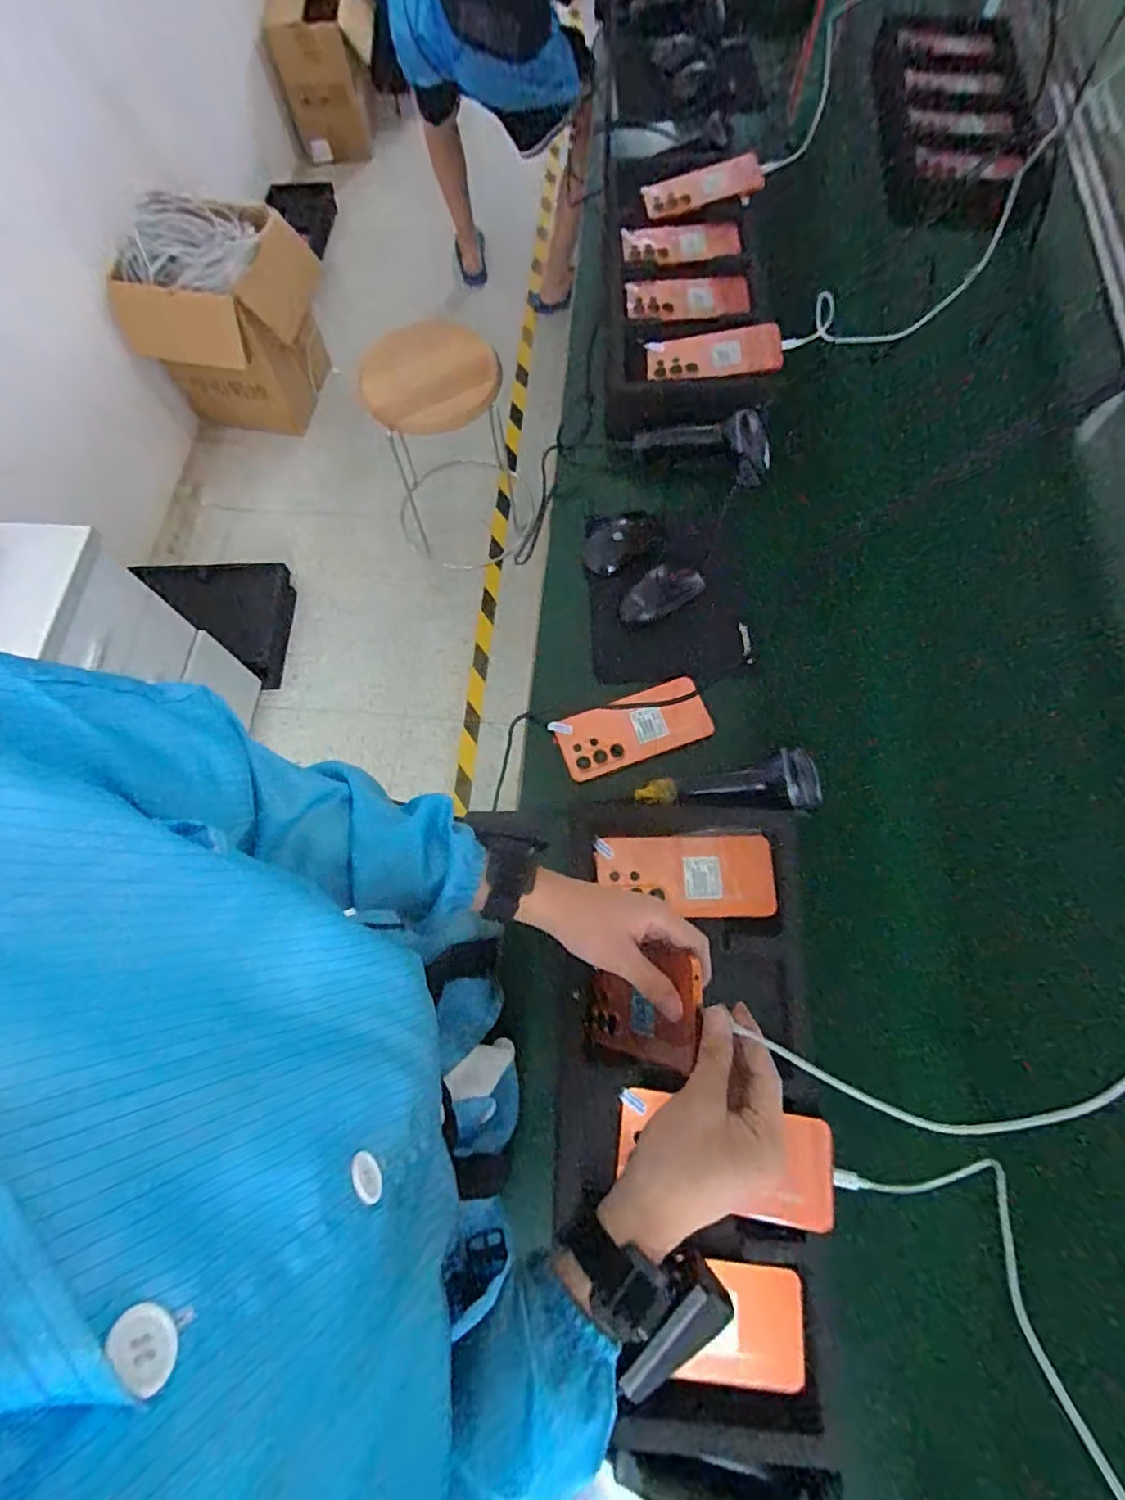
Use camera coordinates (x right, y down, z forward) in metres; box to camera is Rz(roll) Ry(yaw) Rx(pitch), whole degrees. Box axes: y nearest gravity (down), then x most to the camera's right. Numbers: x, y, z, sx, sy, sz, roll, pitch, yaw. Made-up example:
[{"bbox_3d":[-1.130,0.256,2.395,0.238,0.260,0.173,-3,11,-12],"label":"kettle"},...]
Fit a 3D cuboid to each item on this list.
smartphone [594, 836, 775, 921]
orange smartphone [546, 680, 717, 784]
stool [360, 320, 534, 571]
[{"bbox_3d":[0.119,0.123,0.581,0.168,0.010,0.077,-1,73,0],"label":"smartphone"},{"bbox_3d":[0.079,-0.024,0.676,0.168,0.009,0.076,-19,72,-5],"label":"orange smartphone"},{"bbox_3d":[-0.275,-0.725,1.403,0.283,0.438,0.294,-15,73,-4],"label":"stool"}]

